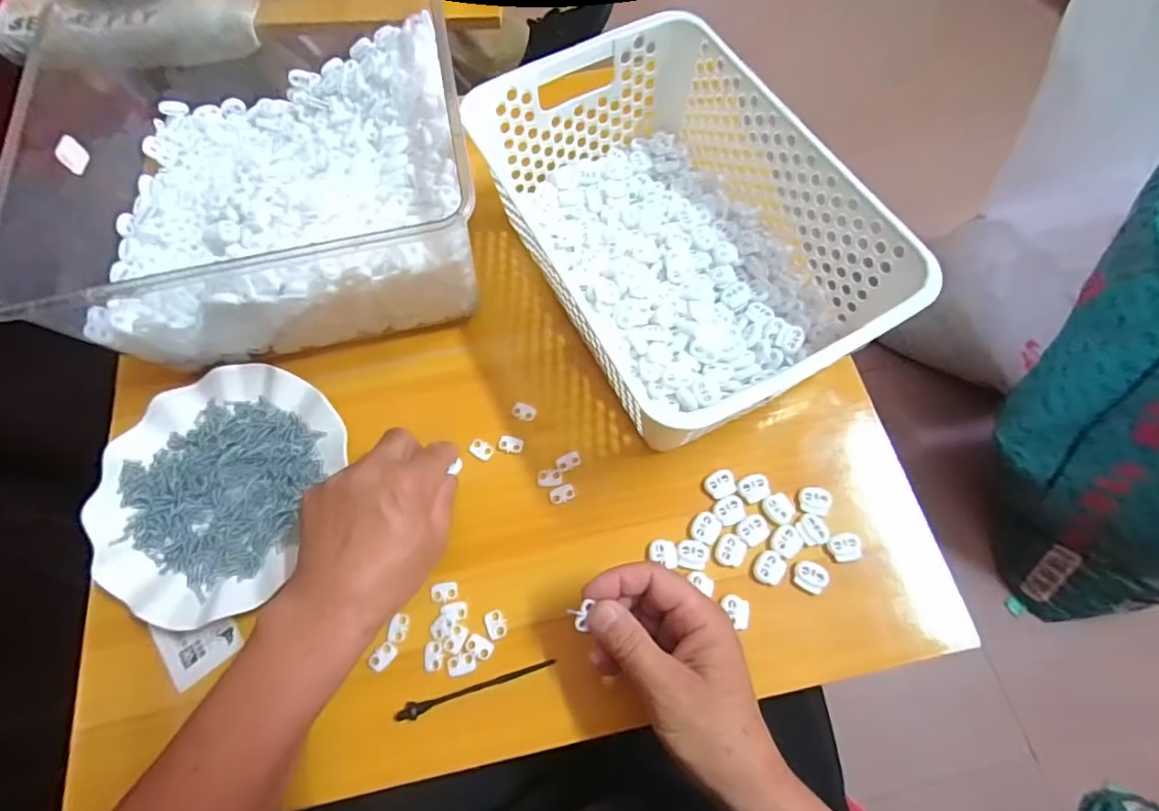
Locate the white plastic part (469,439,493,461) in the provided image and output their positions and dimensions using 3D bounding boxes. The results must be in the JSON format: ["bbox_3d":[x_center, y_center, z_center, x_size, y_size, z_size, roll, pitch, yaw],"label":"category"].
[{"bbox_3d":[-0.076,0.034,0.414,0.018,0.004,0.013,26,71,12],"label":"white plastic part"}]

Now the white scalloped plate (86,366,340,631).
[{"bbox_3d":[-0.268,0.057,0.398,0.161,0.018,0.181,20,70,10],"label":"white scalloped plate"}]

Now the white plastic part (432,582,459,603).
[{"bbox_3d":[-0.095,0.131,0.378,0.018,0.004,0.013,-6,68,0],"label":"white plastic part"}]

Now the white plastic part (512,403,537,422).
[{"bbox_3d":[-0.044,0.005,0.425,0.019,0.004,0.013,17,69,9],"label":"white plastic part"}]

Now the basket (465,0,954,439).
[{"bbox_3d":[0.072,-0.130,0.414,0.195,0.116,0.305,-29,70,-9],"label":"basket"}]

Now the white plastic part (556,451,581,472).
[{"bbox_3d":[-0.008,0.042,0.409,0.019,0.004,0.012,-31,70,-10],"label":"white plastic part"}]

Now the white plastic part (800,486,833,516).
[{"bbox_3d":[0.168,0.068,0.383,0.019,0.009,0.018,21,70,11],"label":"white plastic part"}]

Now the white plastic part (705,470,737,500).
[{"bbox_3d":[0.103,0.058,0.394,0.022,0.005,0.019,-20,68,-6],"label":"white plastic part"}]

